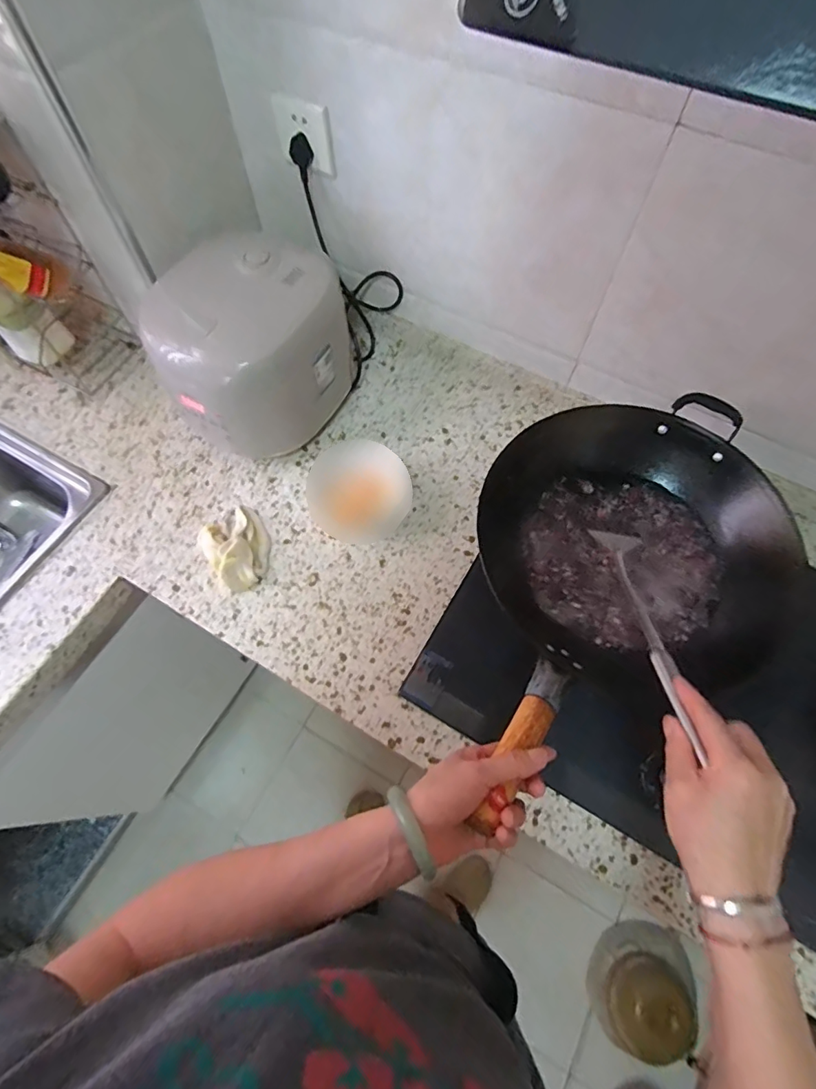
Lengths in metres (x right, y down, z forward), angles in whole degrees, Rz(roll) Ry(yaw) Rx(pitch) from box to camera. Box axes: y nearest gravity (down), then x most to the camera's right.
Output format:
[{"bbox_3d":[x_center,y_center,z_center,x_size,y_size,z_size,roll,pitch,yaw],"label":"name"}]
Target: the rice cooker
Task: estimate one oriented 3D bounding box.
[{"bbox_3d":[-0.217,-0.276,0.717,0.246,0.209,0.204,-40,72,-17],"label":"rice cooker"}]

